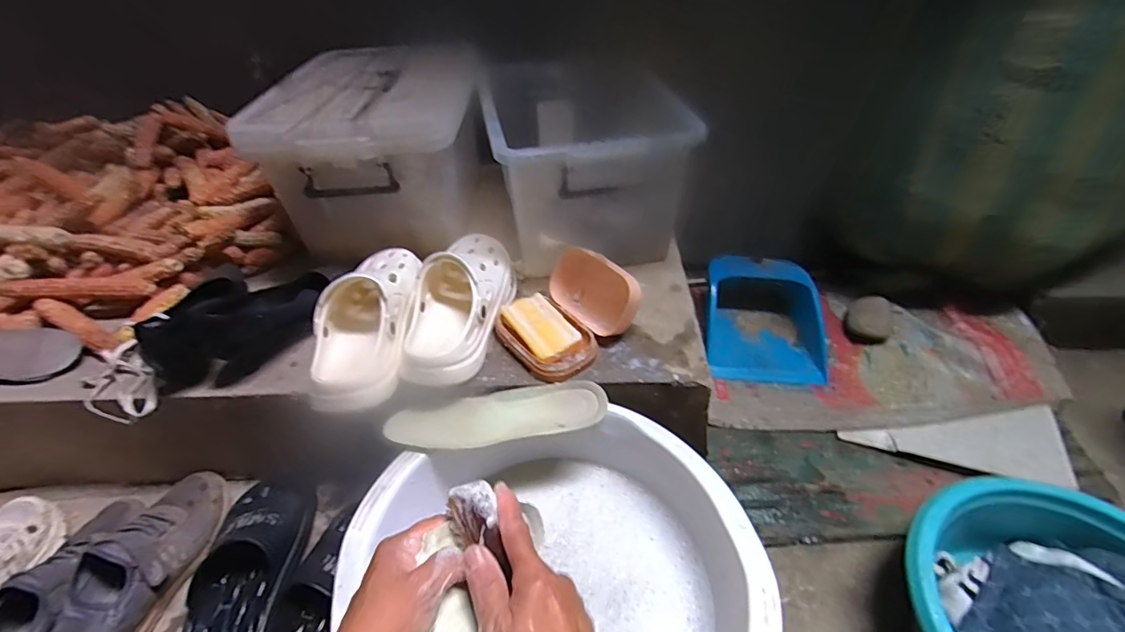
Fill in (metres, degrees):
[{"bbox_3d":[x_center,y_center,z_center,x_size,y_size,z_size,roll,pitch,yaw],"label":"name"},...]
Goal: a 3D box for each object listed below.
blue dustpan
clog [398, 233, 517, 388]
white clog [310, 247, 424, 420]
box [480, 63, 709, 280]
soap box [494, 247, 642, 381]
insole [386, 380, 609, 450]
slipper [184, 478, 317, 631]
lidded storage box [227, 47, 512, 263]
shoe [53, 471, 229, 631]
[{"bbox_3d":[0.416,0.009,1.020,0.248,0.083,0.268,1,79,-4],"label":"blue dustpan"},{"bbox_3d":[-0.139,-0.029,0.654,0.111,0.091,0.256,4,41,8],"label":"clog"},{"bbox_3d":[-0.254,0.001,0.631,0.109,0.085,0.253,-6,41,-4],"label":"white clog"},{"bbox_3d":[0.029,-0.269,0.826,0.270,0.202,0.405,-6,41,-3],"label":"box"},{"bbox_3d":[0.004,-0.012,0.643,0.169,0.083,0.144,-30,47,-28],"label":"soap box"},{"bbox_3d":[-0.074,0.115,0.569,0.248,0.015,0.070,-8,41,-5],"label":"insole"},{"bbox_3d":[-0.394,0.320,0.584,0.117,0.065,0.281,-3,41,1],"label":"slipper"},{"bbox_3d":[-0.286,-0.268,0.823,0.295,0.247,0.382,-1,41,2],"label":"lidded storage box"},{"bbox_3d":[-0.517,0.300,0.597,0.098,0.079,0.236,7,42,12],"label":"shoe"}]

